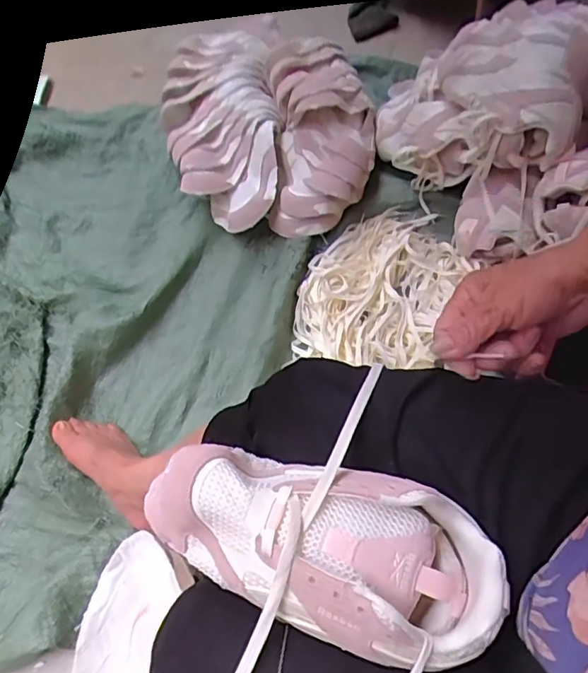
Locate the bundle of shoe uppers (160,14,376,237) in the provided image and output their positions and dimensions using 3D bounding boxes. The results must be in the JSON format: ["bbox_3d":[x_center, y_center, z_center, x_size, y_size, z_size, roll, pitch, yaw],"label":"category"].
[{"bbox_3d":[-0.040,-0.360,0.978,0.368,0.171,0.356,-9,63,-5],"label":"bundle of shoe uppers"}]

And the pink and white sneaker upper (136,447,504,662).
[{"bbox_3d":[0.017,0.130,0.352,0.222,0.056,0.100,15,64,10],"label":"pink and white sneaker upper"}]

